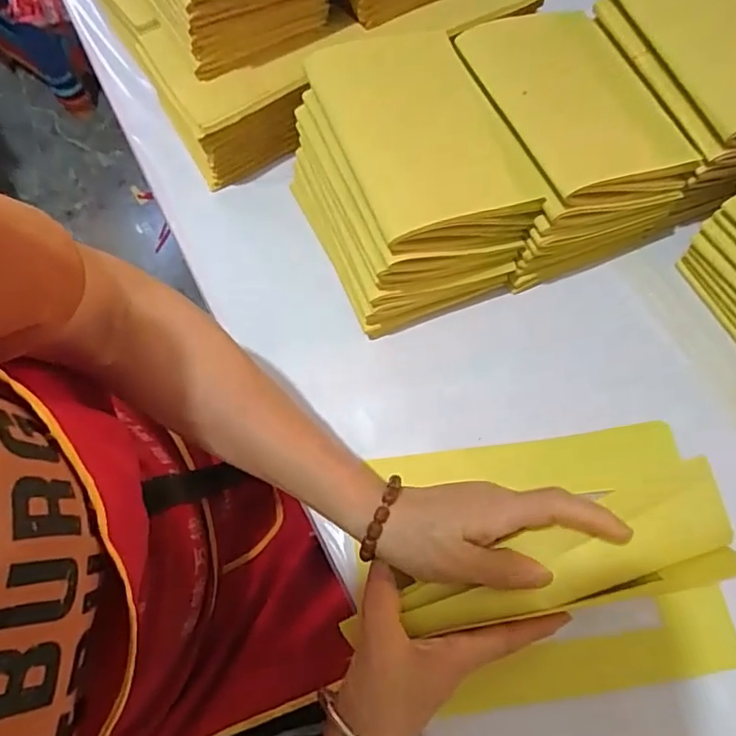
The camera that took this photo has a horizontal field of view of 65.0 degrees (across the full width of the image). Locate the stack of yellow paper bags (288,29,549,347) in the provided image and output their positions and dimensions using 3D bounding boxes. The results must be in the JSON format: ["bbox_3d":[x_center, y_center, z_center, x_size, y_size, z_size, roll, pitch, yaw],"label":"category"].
[{"bbox_3d":[0.024,-0.131,0.429,0.130,0.103,0.165,-23,70,-6],"label":"stack of yellow paper bags"}]

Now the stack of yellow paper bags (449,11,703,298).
[{"bbox_3d":[0.147,-0.171,0.442,0.135,0.102,0.160,-21,70,-6],"label":"stack of yellow paper bags"}]

